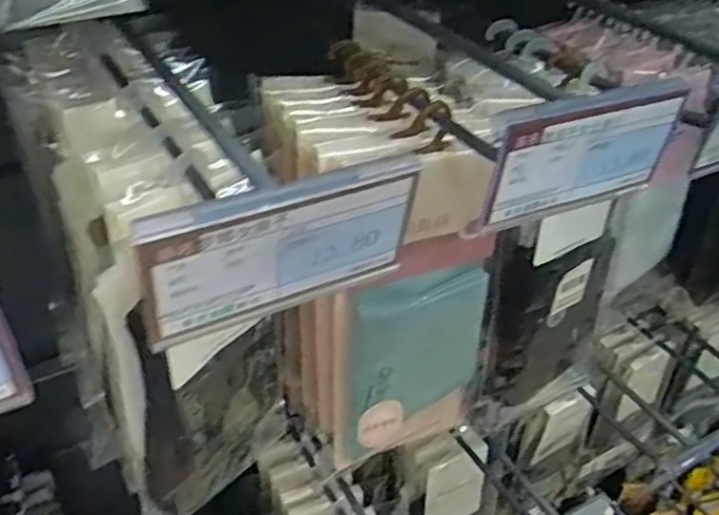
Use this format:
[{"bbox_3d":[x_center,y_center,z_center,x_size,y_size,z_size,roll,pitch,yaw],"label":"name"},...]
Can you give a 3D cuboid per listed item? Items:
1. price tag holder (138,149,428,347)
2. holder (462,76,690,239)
[{"bbox_3d":[-0.019,-0.001,0.190,0.078,0.043,0.008,-16,43,-22],"label":"price tag holder"},{"bbox_3d":[0.076,-0.035,0.232,0.083,0.046,0.006,-16,43,-22],"label":"holder"}]

